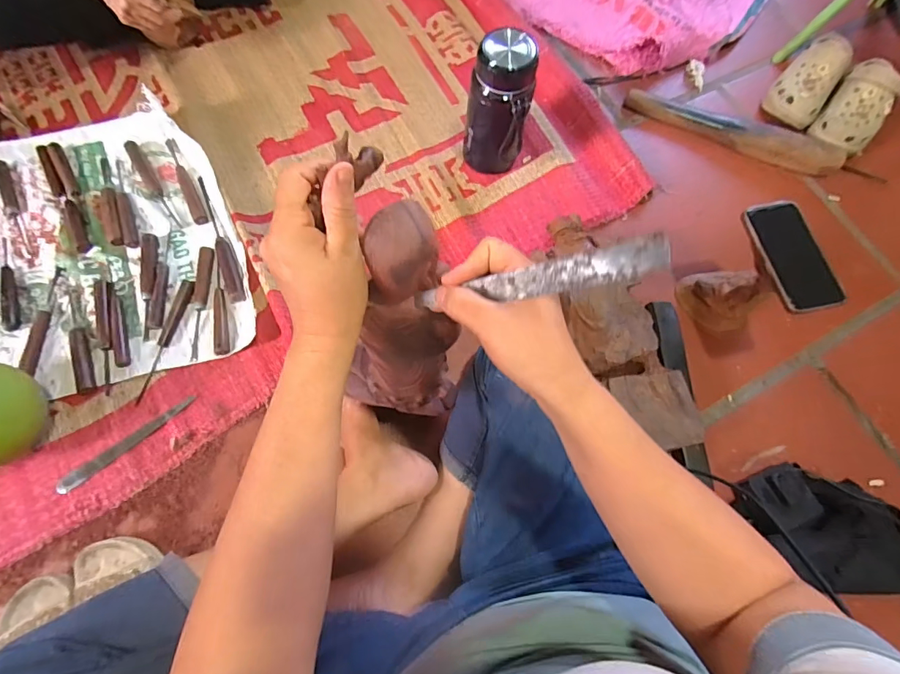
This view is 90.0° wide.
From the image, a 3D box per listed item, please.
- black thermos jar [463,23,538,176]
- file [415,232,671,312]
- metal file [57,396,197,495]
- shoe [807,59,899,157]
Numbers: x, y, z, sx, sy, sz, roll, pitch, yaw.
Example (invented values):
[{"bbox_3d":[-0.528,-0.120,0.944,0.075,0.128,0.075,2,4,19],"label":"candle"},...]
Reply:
[{"bbox_3d":[0.077,-0.358,0.711,0.098,0.214,0.081,12,71,2],"label":"black thermos jar"},{"bbox_3d":[0.050,-0.035,0.295,0.172,0.004,0.022,-10,95,32],"label":"file"},{"bbox_3d":[-0.448,0.149,0.628,0.199,0.008,0.022,-37,77,-13],"label":"metal file"},{"bbox_3d":[0.746,-0.420,0.825,0.095,0.097,0.192,35,73,9],"label":"shoe"}]

